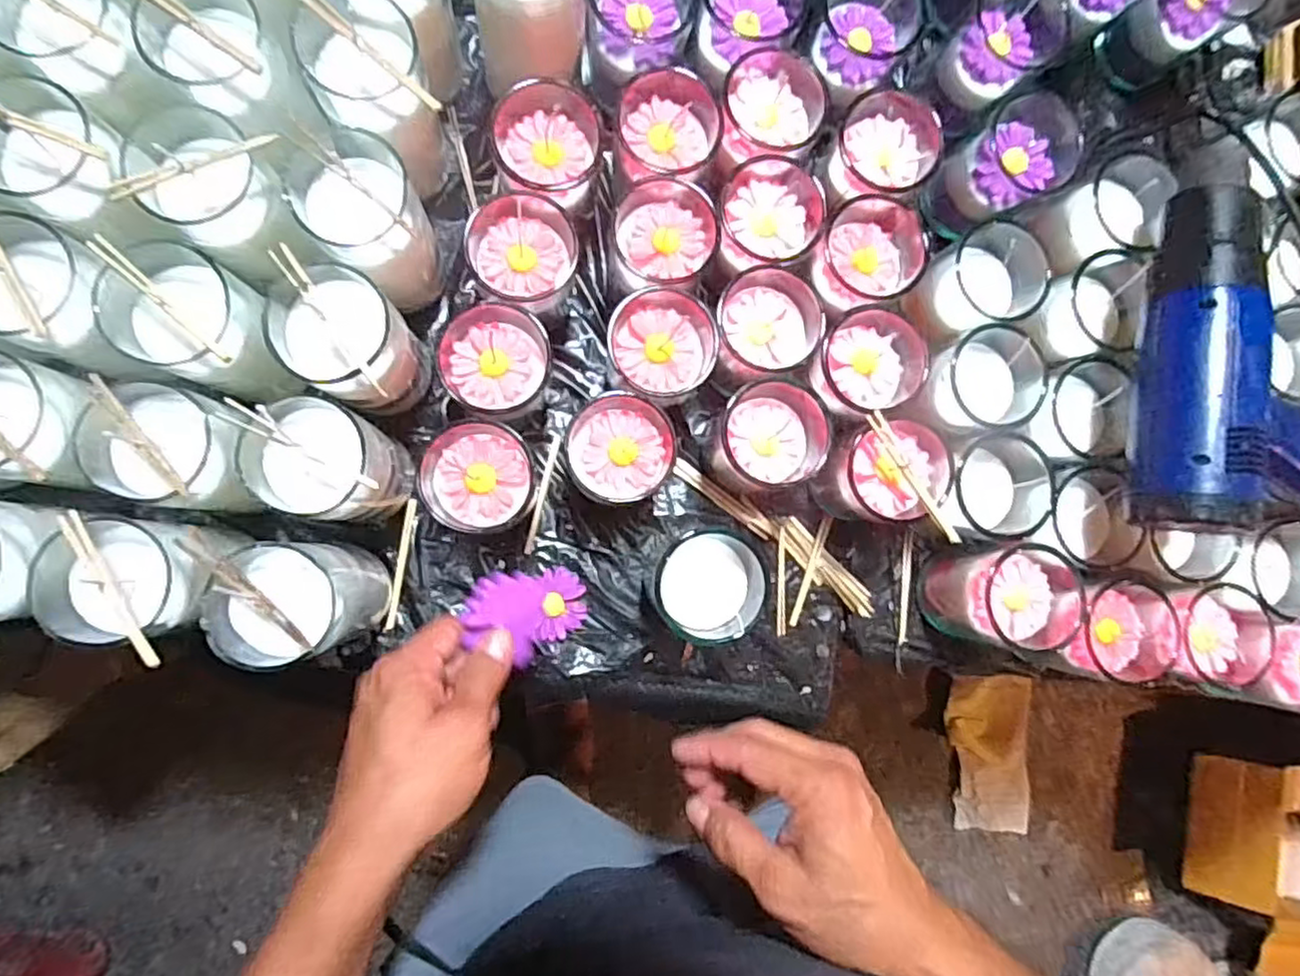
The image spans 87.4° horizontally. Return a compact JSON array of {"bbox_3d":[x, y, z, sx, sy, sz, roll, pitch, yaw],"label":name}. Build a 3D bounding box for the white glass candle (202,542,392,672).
[{"bbox_3d":[-0.209,0.069,0.420,0.070,0.131,0.061,-22,90,-9],"label":"white glass candle"}]

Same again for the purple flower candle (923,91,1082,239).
[{"bbox_3d":[0.260,-0.237,0.521,0.068,0.085,0.071,-38,92,-8],"label":"purple flower candle"}]

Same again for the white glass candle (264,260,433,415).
[{"bbox_3d":[-0.183,-0.088,0.435,0.066,0.133,0.069,0,86,-8],"label":"white glass candle"}]

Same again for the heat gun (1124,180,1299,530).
[{"bbox_3d":[0.411,-0.075,0.448,0.178,0.090,0.233,11,85,-7],"label":"heat gun"}]

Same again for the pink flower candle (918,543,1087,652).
[{"bbox_3d":[0.253,0.077,0.496,0.072,0.087,0.069,-1,87,-8],"label":"pink flower candle"}]

